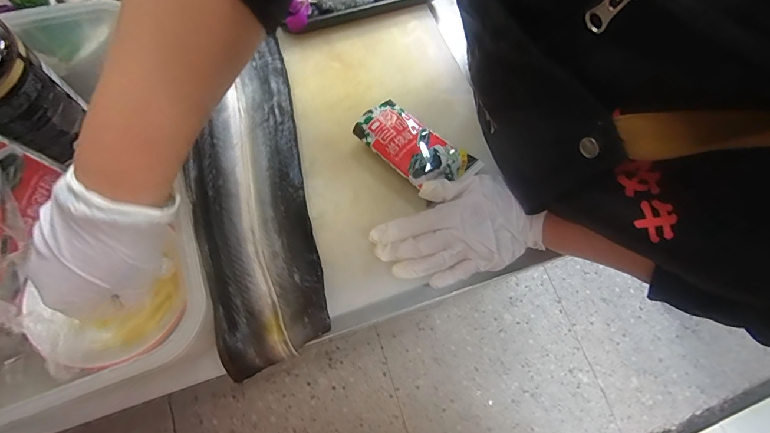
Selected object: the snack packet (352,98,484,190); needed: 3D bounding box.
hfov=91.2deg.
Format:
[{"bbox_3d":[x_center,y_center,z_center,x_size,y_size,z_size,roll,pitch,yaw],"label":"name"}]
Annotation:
[{"bbox_3d":[0.033,-0.078,0.418,0.129,0.021,0.067,38,68,14],"label":"snack packet"}]

